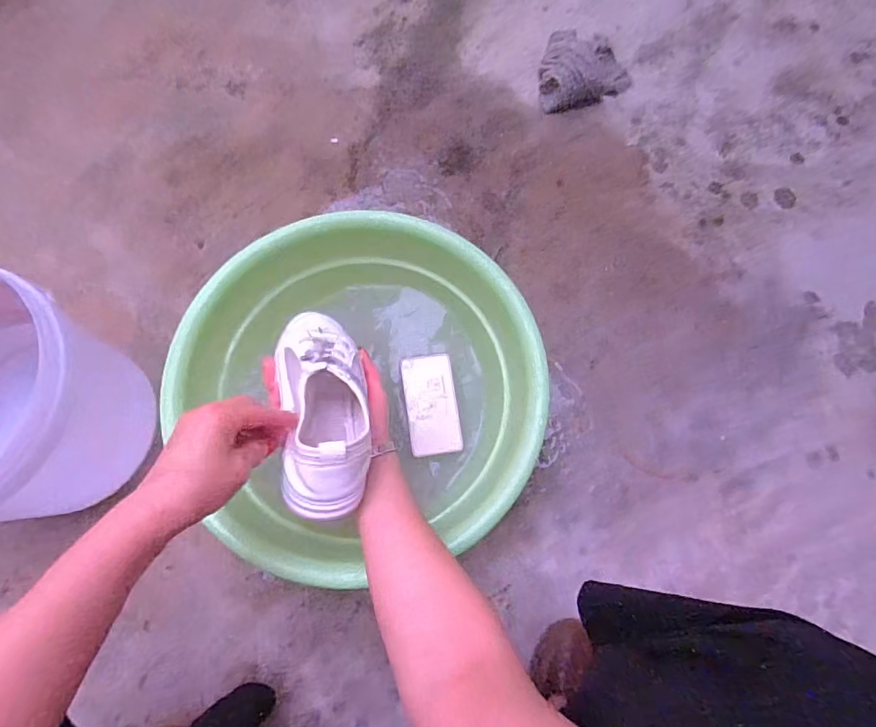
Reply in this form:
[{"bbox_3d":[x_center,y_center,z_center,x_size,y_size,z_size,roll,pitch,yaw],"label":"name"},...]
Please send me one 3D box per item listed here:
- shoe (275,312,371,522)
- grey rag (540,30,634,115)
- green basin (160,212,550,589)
[{"bbox_3d":[-0.105,0.026,0.440,0.070,0.069,0.213,-13,43,-5],"label":"shoe"},{"bbox_3d":[0.220,-0.463,0.738,0.159,0.058,0.118,-23,76,-8],"label":"grey rag"},{"bbox_3d":[-0.075,0.029,0.544,0.348,0.143,0.361,0,75,-1],"label":"green basin"}]

